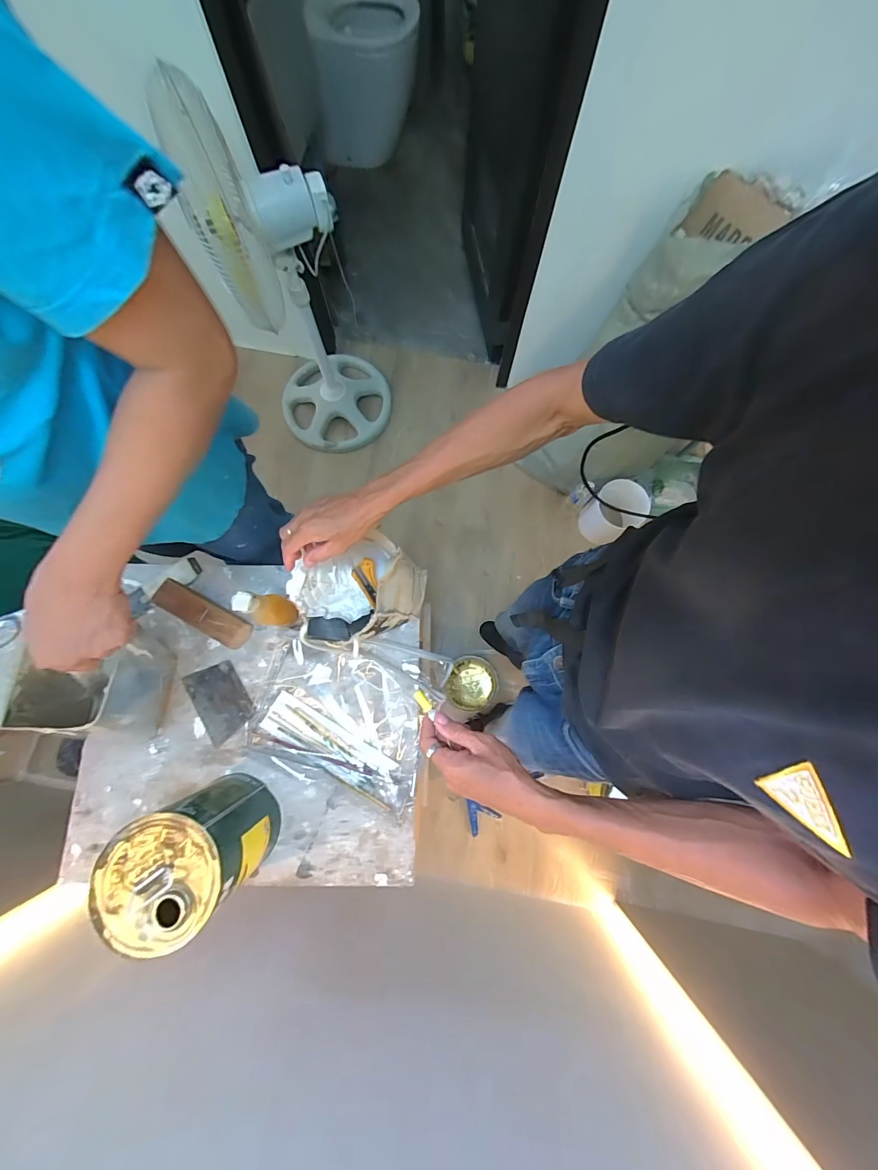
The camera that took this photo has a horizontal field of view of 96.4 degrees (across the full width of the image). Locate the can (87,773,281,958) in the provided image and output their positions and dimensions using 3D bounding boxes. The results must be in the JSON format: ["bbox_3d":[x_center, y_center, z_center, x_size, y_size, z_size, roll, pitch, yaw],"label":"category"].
[{"bbox_3d":[-0.367,0.405,0.606,0.159,0.213,0.151,0,78,-1],"label":"can"}]

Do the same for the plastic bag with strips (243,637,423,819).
[{"bbox_3d":[-0.178,0.243,0.727,0.321,0.021,0.224,20,78,3],"label":"plastic bag with strips"}]

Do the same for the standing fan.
[{"bbox_3d":[-0.401,-0.807,1.164,0.394,0.851,0.377,-9,78,-3],"label":"standing fan"}]

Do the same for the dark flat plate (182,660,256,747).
[{"bbox_3d":[-0.418,0.217,0.748,0.094,0.010,0.141,-33,80,-7],"label":"dark flat plate"}]

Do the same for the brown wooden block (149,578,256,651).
[{"bbox_3d":[-0.441,0.055,0.737,0.174,0.025,0.056,34,79,-8],"label":"brown wooden block"}]

